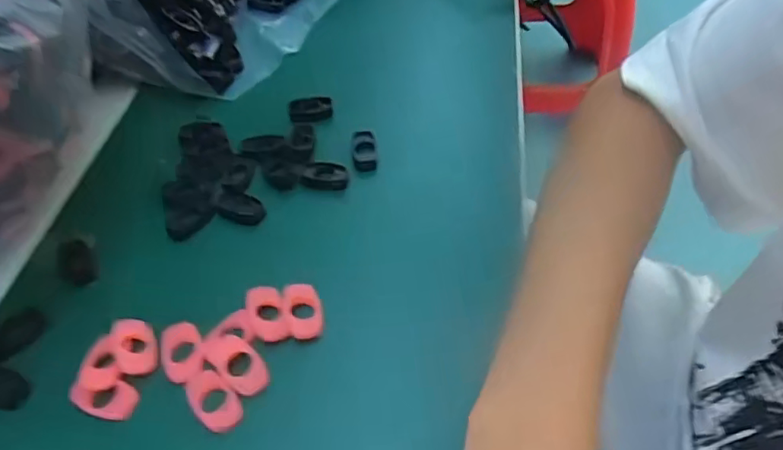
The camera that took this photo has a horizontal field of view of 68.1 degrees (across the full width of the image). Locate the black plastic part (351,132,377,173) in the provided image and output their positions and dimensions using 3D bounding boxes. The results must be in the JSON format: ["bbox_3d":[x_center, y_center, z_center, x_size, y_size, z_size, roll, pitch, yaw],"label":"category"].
[{"bbox_3d":[-0.018,-0.050,0.385,0.016,0.008,0.034,-5,49,1],"label":"black plastic part"}]

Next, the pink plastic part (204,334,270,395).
[{"bbox_3d":[-0.077,0.067,0.285,0.036,0.006,0.020,34,60,29],"label":"pink plastic part"}]

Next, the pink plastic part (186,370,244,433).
[{"bbox_3d":[-0.086,0.084,0.276,0.033,0.006,0.019,32,59,28],"label":"pink plastic part"}]

